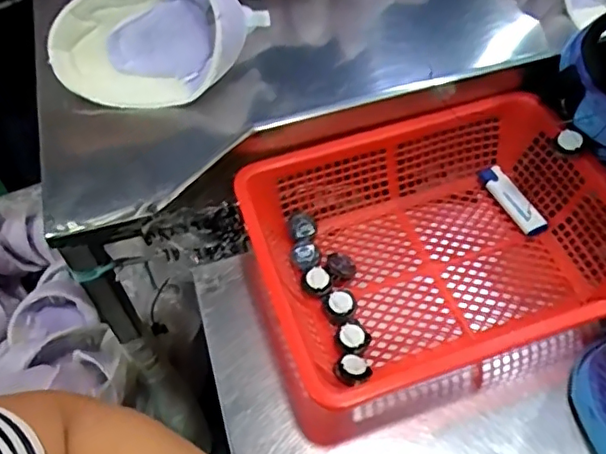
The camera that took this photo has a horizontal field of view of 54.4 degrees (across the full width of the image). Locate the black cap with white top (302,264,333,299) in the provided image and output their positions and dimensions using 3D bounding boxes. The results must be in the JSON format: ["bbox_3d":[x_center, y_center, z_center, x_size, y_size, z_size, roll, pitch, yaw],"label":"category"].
[{"bbox_3d":[0.012,0.048,0.520,0.025,0.014,0.026,-1,55,2],"label":"black cap with white top"}]

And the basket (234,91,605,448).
[{"bbox_3d":[0.115,0.023,0.515,0.312,0.095,0.230,-17,56,-10],"label":"basket"}]

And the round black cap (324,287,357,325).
[{"bbox_3d":[0.033,0.066,0.508,0.028,0.015,0.029,-1,55,2],"label":"round black cap"}]

